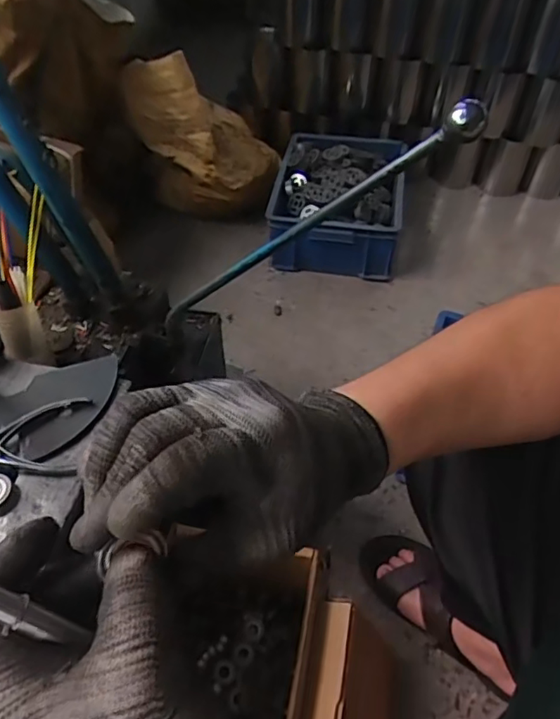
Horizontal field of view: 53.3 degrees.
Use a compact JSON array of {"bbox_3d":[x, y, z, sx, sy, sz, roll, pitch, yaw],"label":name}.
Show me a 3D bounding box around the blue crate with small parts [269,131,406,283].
[{"bbox_3d":[0.148,-0.399,1.393,0.308,0.162,0.456,6,49,5],"label":"blue crate with small parts"}]

